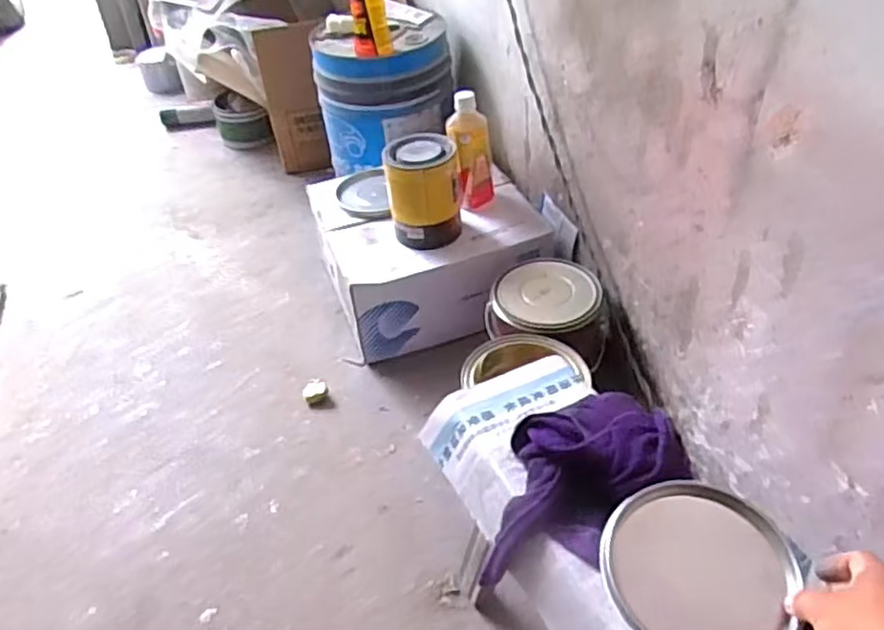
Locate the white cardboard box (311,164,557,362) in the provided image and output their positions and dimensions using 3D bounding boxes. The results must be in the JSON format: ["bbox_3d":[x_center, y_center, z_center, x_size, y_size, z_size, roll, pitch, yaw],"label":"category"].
[{"bbox_3d":[-0.020,-0.109,1.204,0.355,0.175,0.328,-13,41,-11],"label":"white cardboard box"}]

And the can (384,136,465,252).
[{"bbox_3d":[-0.028,-0.190,1.058,0.111,0.147,0.097,-1,40,1],"label":"can"}]

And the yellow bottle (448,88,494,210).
[{"bbox_3d":[0.047,-0.258,1.104,0.070,0.180,0.056,-3,40,-3],"label":"yellow bottle"}]

